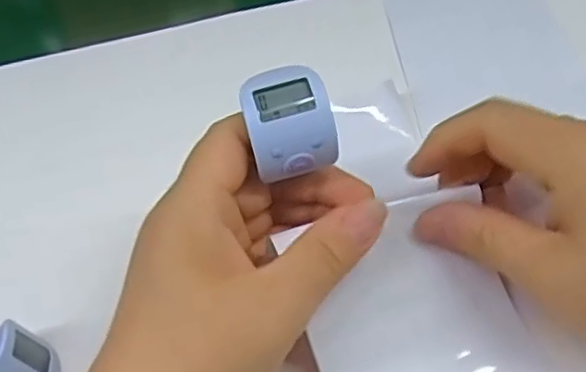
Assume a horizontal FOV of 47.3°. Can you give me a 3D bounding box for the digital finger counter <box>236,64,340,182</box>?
[{"bbox_3d":[-0.001,-0.024,0.248,0.029,0.024,0.036,-16,85,-3],"label":"digital finger counter"}]

